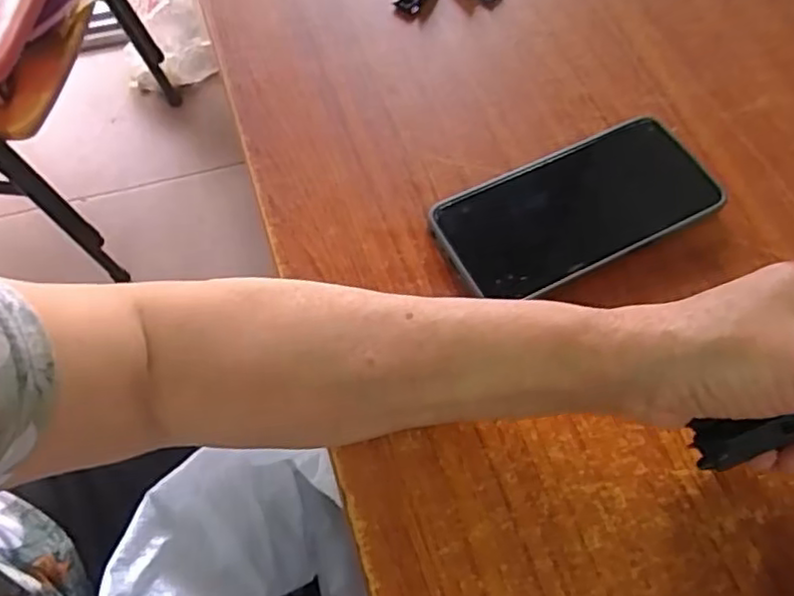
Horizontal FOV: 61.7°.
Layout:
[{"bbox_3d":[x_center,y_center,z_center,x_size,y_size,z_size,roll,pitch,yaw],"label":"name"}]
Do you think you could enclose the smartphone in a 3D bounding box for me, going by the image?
[{"bbox_3d":[0.104,-0.052,0.385,0.161,0.015,0.078,-23,66,-14],"label":"smartphone"}]

